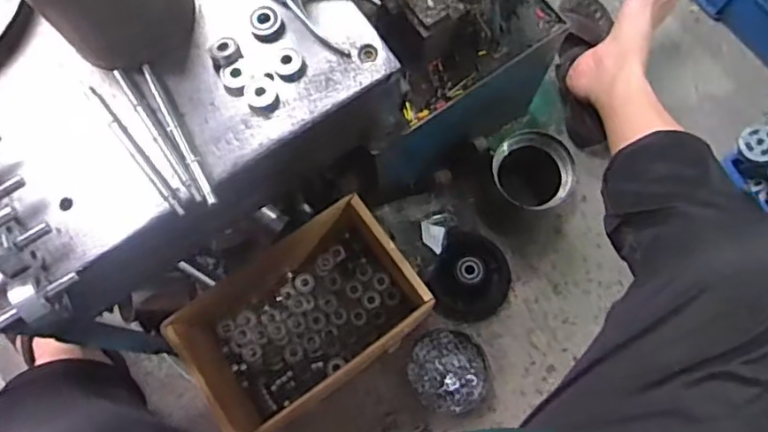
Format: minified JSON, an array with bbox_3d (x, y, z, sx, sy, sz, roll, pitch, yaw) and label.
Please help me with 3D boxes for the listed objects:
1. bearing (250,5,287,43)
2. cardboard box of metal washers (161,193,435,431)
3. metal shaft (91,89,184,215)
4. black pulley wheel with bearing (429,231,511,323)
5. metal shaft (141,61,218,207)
[{"bbox_3d":[-0.119,-0.195,0.606,0.033,0.018,0.033,0,74,1],"label":"bearing"},{"bbox_3d":[-0.119,0.140,0.874,0.303,0.203,0.227,-34,77,-8],"label":"cardboard box of metal washers"},{"bbox_3d":[-0.237,-0.062,0.568,0.011,0.011,0.157,-37,77,-9],"label":"metal shaft"},{"bbox_3d":[0.142,0.099,0.953,0.123,0.060,0.139,23,76,7],"label":"black pulley wheel with bearing"},{"bbox_3d":[-0.198,-0.080,0.571,0.010,0.013,0.162,-29,76,-7],"label":"metal shaft"}]

